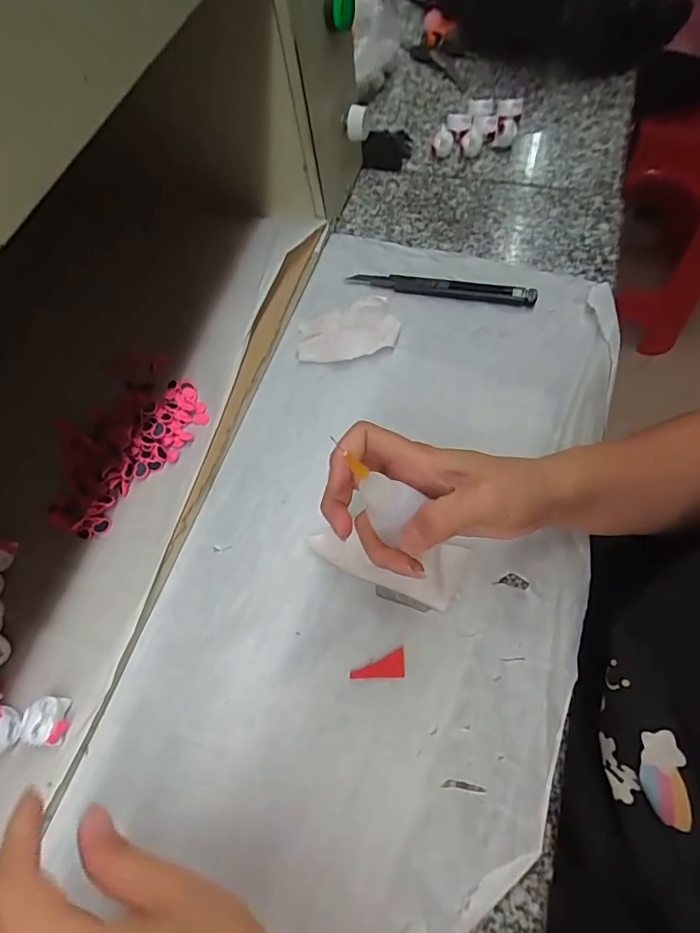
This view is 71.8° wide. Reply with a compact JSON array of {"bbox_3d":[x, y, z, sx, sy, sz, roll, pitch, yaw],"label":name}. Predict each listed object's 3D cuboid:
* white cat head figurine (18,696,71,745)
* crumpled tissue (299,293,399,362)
[{"bbox_3d":[-0.174,0.146,0.279,0.019,0.021,0.022,9,66,10],"label":"white cat head figurine"},{"bbox_3d":[-0.002,-0.109,0.394,0.082,0.010,0.052,-20,65,-4],"label":"crumpled tissue"}]

